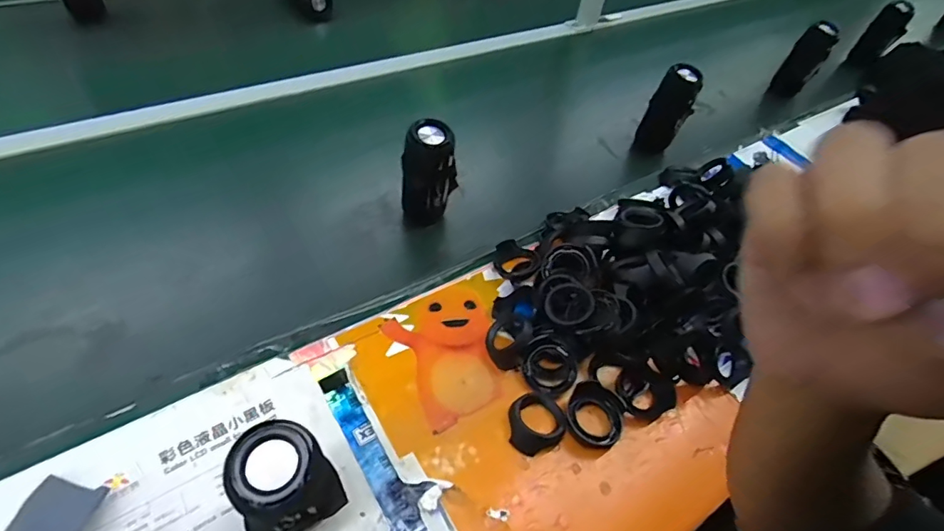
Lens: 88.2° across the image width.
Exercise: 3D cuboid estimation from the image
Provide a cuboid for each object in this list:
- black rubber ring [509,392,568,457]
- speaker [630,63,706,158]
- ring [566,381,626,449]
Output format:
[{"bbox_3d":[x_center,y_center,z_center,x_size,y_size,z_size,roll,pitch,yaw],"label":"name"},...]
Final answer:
[{"bbox_3d":[0.069,0.162,0.510,0.058,0.022,0.066,31,53,18],"label":"black rubber ring"},{"bbox_3d":[0.350,-0.272,0.870,0.075,0.162,0.060,24,51,12],"label":"speaker"},{"bbox_3d":[0.133,0.158,0.517,0.062,0.023,0.063,4,50,-5],"label":"ring"}]

